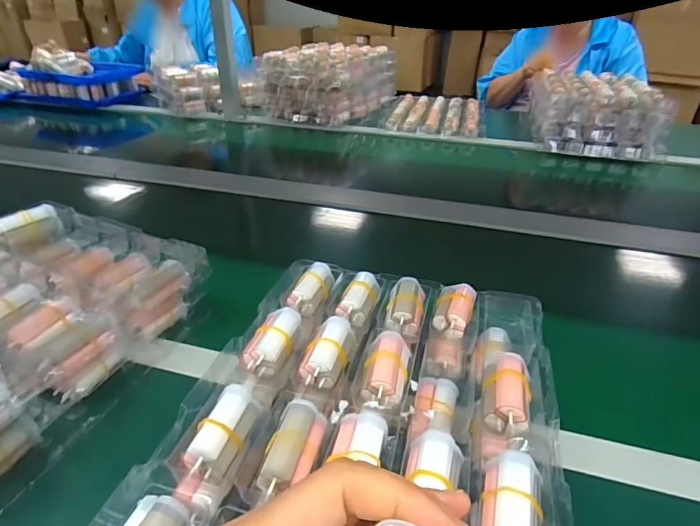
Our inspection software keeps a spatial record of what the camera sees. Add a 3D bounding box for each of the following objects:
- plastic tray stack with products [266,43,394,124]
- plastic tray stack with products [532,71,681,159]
[{"bbox_3d":[-0.049,-0.530,1.285,0.224,0.147,0.341,18,36,26],"label":"plastic tray stack with products"},{"bbox_3d":[0.615,-0.390,1.142,0.291,0.141,0.298,9,33,14],"label":"plastic tray stack with products"}]

